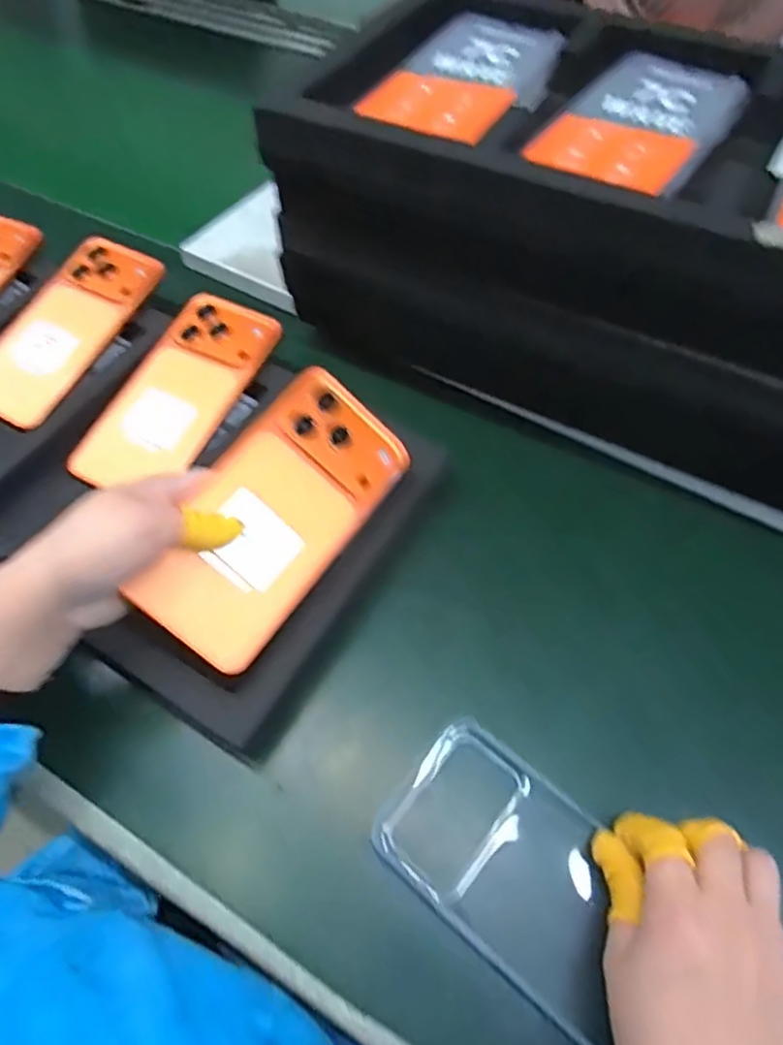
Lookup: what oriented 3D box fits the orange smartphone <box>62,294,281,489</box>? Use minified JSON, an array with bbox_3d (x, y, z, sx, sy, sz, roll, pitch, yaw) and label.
[{"bbox_3d":[-0.147,-0.089,0.435,0.077,0.013,0.164,31,74,18],"label":"orange smartphone"}]

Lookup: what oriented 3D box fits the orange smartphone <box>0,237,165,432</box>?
[{"bbox_3d":[-0.243,-0.145,0.473,0.079,0.014,0.166,29,75,17],"label":"orange smartphone"}]

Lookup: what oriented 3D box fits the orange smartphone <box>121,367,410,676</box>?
[{"bbox_3d":[-0.060,-0.005,0.337,0.079,0.006,0.161,43,68,-13],"label":"orange smartphone"}]

